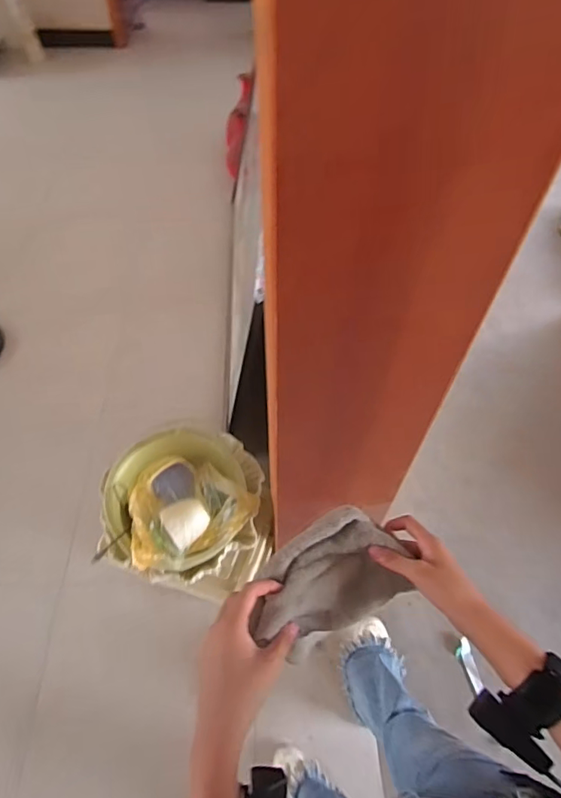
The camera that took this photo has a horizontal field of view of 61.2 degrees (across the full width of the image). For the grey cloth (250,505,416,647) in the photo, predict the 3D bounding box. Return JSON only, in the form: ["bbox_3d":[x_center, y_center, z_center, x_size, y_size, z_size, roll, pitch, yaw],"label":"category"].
[{"bbox_3d":[0.045,0.188,0.517,0.169,0.066,0.105,-19,58,-14],"label":"grey cloth"}]

